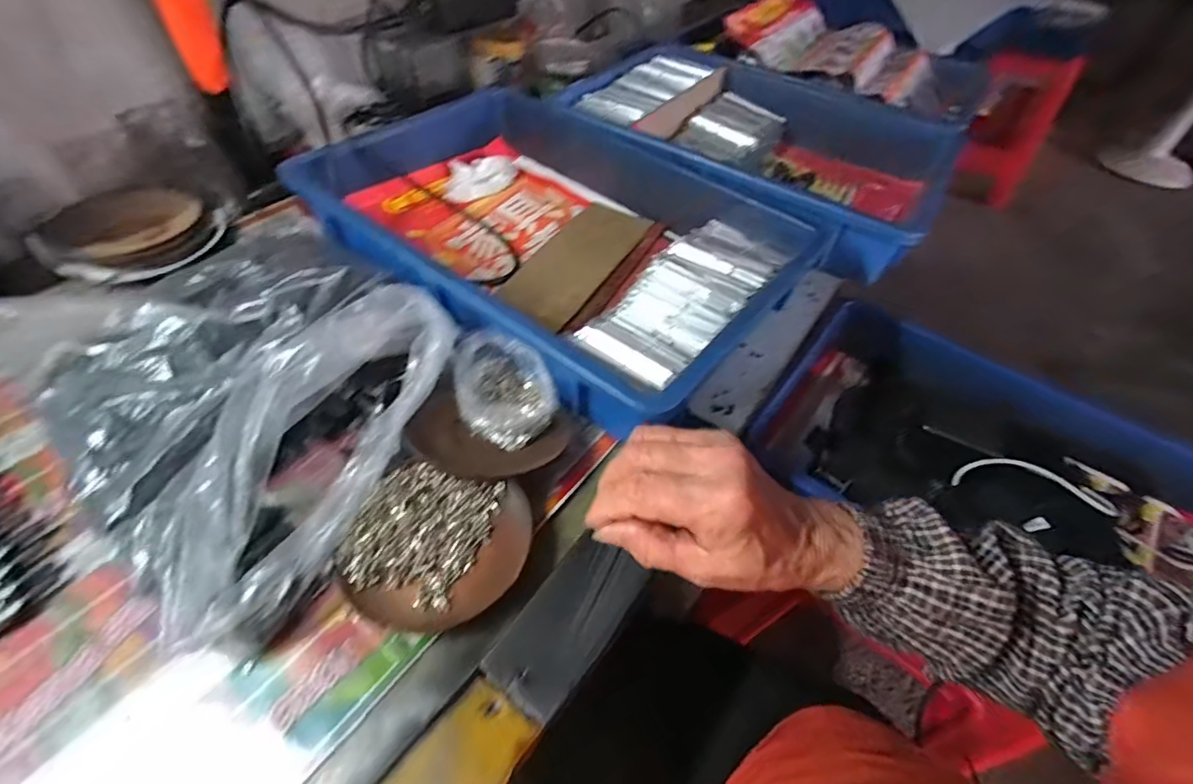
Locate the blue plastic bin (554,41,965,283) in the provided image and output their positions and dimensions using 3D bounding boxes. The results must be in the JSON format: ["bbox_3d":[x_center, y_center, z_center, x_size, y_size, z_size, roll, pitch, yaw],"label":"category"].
[{"bbox_3d":[0.196,-0.314,0.660,0.450,0.101,0.319,33,55,21],"label":"blue plastic bin"}]

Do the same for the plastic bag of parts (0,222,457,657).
[{"bbox_3d":[-0.242,-0.014,0.365,0.305,0.060,0.242,34,58,21],"label":"plastic bag of parts"}]

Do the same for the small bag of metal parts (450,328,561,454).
[{"bbox_3d":[-0.067,-0.003,0.379,0.067,0.039,0.089,-22,57,-19],"label":"small bag of metal parts"}]

